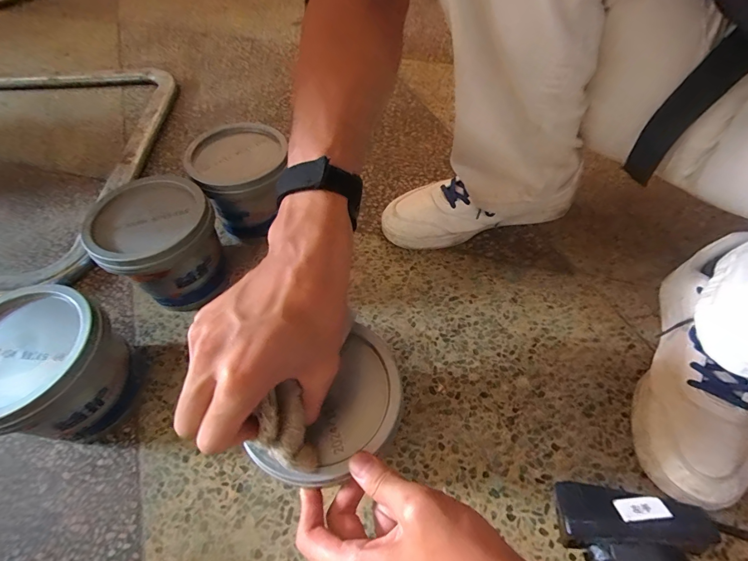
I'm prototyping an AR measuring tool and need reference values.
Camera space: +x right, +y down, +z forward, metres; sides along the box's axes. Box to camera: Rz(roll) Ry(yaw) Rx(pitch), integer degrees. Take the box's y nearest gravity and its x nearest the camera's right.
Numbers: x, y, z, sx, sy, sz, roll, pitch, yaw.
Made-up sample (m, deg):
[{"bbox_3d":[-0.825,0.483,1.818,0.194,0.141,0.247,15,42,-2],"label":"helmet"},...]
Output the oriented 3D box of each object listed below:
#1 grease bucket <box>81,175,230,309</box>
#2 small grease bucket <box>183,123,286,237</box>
[{"bbox_3d":[-0.239,-0.036,0.428,0.115,0.116,0.115,-1,55,1],"label":"grease bucket"},{"bbox_3d":[-0.167,-0.119,0.485,0.110,0.114,0.116,-1,55,1],"label":"small grease bucket"}]

